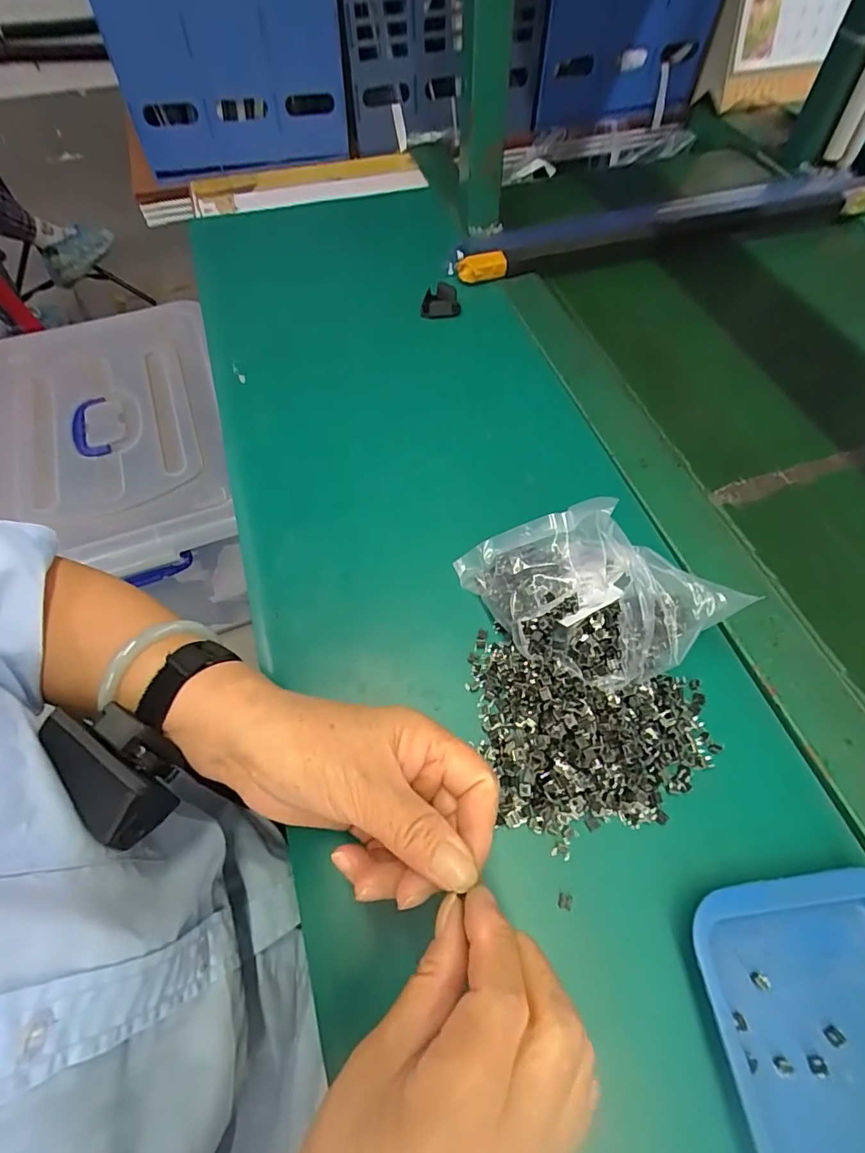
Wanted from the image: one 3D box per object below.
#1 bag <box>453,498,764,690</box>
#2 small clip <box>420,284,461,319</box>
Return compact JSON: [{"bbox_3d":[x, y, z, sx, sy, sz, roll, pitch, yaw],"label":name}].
[{"bbox_3d":[0.096,0.011,0.322,0.170,0.072,0.085,23,62,14],"label":"bag"},{"bbox_3d":[0.009,-0.279,0.523,0.039,0.025,0.030,0,58,1],"label":"small clip"}]

